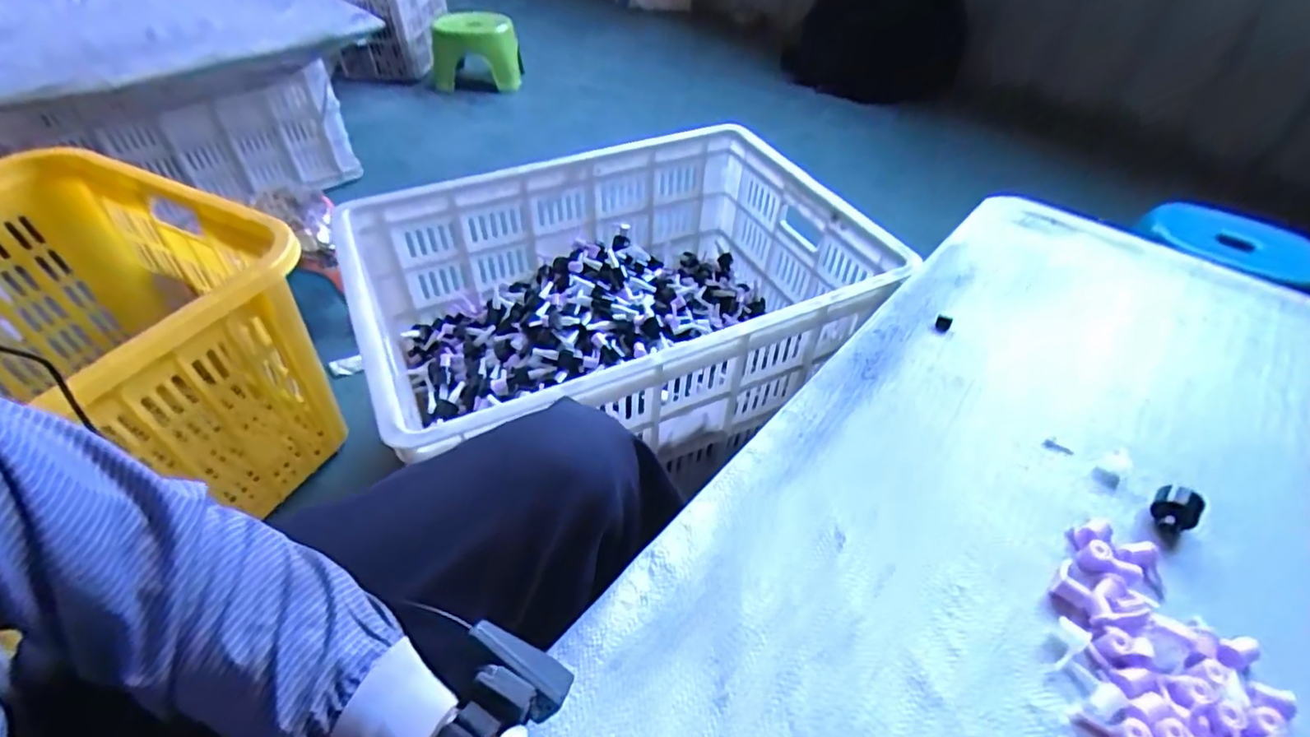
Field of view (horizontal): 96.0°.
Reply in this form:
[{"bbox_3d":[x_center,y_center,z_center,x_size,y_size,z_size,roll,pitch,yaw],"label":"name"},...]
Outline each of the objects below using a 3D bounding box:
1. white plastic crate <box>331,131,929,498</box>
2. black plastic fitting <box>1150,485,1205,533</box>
[{"bbox_3d":[-0.057,-0.093,0.865,0.644,0.243,0.474,-20,50,-19],"label":"white plastic crate"},{"bbox_3d":[0.421,0.113,0.477,0.030,0.031,0.031,-22,51,-20],"label":"black plastic fitting"}]

